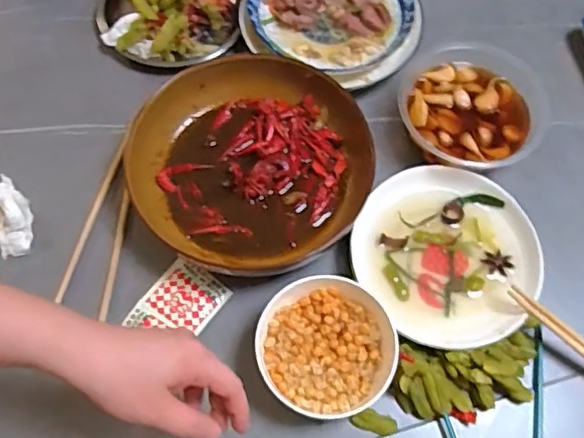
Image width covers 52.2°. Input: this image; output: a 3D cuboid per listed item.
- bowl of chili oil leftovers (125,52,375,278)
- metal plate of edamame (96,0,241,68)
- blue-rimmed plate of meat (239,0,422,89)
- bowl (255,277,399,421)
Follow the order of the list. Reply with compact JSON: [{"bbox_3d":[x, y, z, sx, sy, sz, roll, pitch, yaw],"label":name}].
[{"bbox_3d":[-0.040,-0.053,0.583,0.230,0.046,0.213,1,68,-1],"label":"bowl of chili oil leftovers"},{"bbox_3d":[-0.141,-0.252,0.679,0.165,0.062,0.158,-11,69,-6],"label":"metal plate of edamame"},{"bbox_3d":[0.050,-0.238,0.668,0.187,0.028,0.178,1,68,-1],"label":"blue-rimmed plate of meat"},{"bbox_3d":[0.030,0.113,0.517,0.115,0.053,0.112,1,68,-1],"label":"bowl"}]

